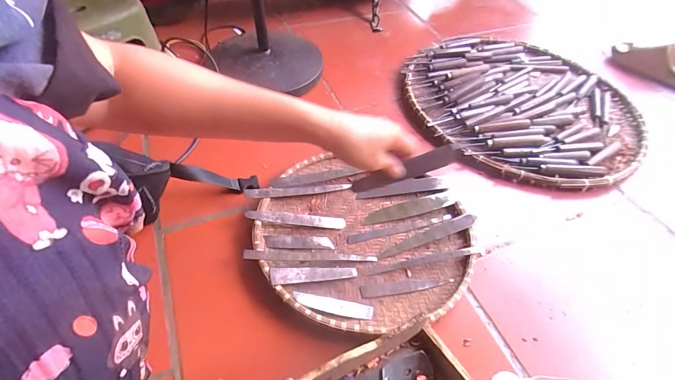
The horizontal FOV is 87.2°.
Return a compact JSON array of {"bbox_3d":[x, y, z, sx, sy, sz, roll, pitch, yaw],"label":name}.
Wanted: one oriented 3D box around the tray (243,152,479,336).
[{"bbox_3d":[0.036,0.066,0.581,0.356,0.030,0.326,14,51,6],"label":"tray"}]

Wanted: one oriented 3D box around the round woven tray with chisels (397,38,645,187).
[{"bbox_3d":[0.425,-0.205,0.815,0.483,0.034,0.497,2,50,-2],"label":"round woven tray with chisels"}]

